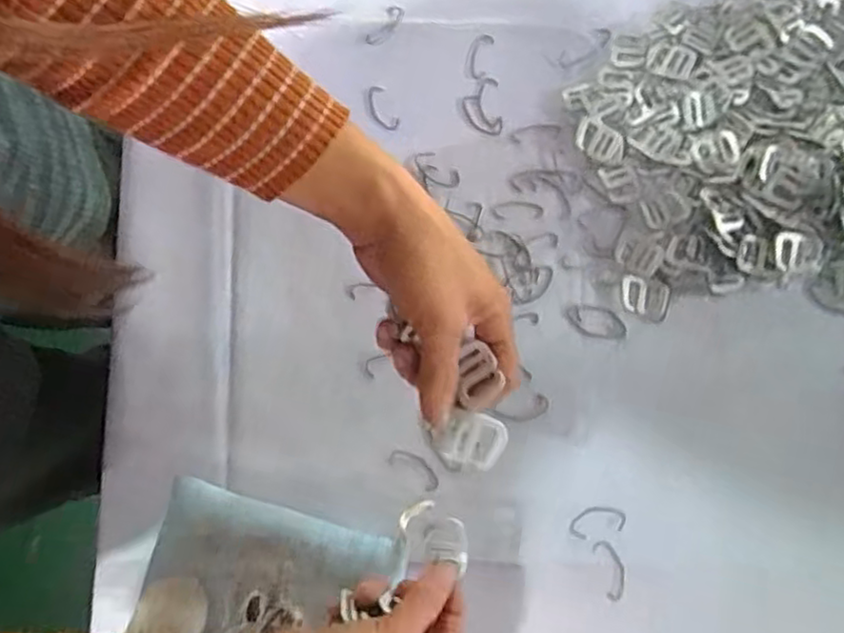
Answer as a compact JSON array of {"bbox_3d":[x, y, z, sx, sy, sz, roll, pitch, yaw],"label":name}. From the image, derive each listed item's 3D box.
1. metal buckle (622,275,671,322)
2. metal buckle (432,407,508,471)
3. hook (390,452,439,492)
[{"bbox_3d":[0.159,-0.014,0.490,0.035,0.004,0.028,18,79,3],"label":"metal buckle"},{"bbox_3d":[0.025,0.061,0.345,0.034,0.005,0.027,19,79,3],"label":"metal buckle"},{"bbox_3d":[-0.005,0.105,0.472,0.038,0.004,0.015,36,81,6],"label":"hook"}]

